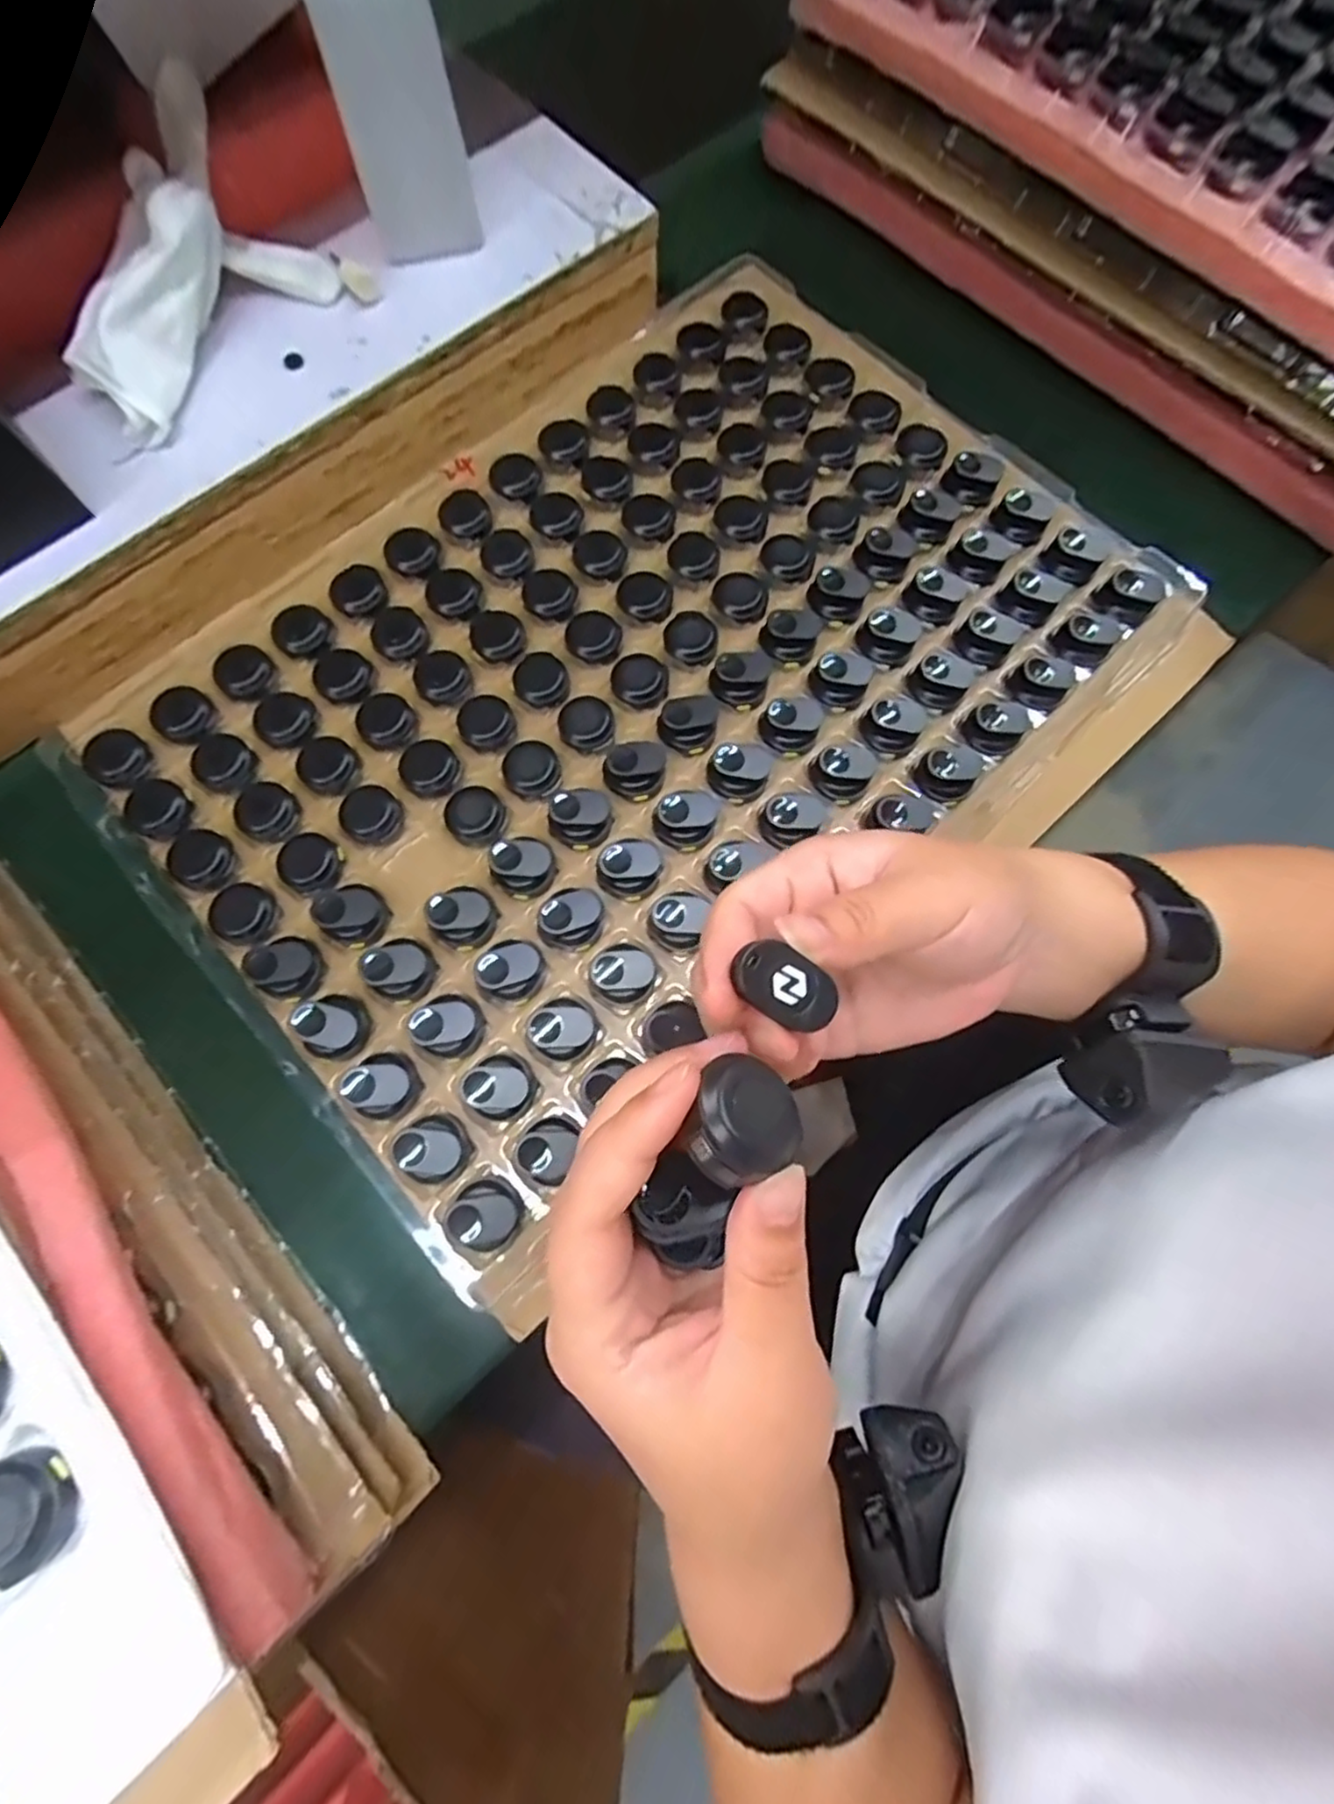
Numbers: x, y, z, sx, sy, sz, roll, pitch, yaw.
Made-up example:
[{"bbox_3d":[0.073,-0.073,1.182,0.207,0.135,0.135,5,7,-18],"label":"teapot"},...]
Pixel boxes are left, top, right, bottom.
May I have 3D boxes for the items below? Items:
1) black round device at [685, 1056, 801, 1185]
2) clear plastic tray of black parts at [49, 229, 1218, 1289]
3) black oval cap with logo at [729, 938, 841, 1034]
[{"bbox_3d":[0.017,0.057,0.169,0.027,0.018,0.031,27,46,-12],"label":"black round device"},{"bbox_3d":[-0.019,-0.121,0.357,0.491,0.023,0.340,-41,78,-10],"label":"clear plastic tray of black parts"},{"bbox_3d":[0.030,0.022,0.178,0.025,0.007,0.017,30,77,8],"label":"black oval cap with logo"}]

